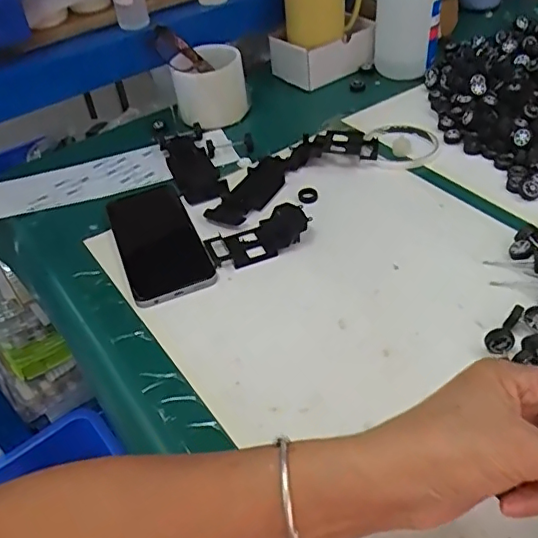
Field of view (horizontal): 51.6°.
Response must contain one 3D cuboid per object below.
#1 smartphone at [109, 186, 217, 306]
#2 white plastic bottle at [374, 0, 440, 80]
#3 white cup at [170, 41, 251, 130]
[{"bbox_3d":[-0.109,-0.034,0.535,0.074,0.011,0.172,-18,44,-13],"label":"smartphone"},{"bbox_3d":[0.176,-0.329,0.707,0.076,0.160,0.060,3,43,10],"label":"white plastic bottle"},{"bbox_3d":[-0.071,-0.220,0.676,0.089,0.078,0.075,-7,42,-1],"label":"white cup"}]

